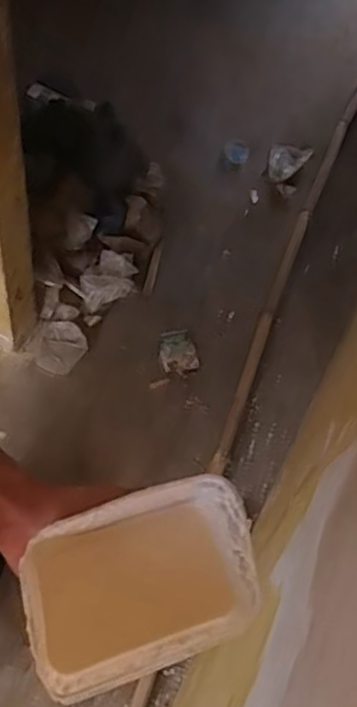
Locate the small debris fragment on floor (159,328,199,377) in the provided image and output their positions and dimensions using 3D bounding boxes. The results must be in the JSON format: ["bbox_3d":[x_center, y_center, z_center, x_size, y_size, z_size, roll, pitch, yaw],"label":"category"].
[{"bbox_3d":[-0.003,-0.005,1.697,0.094,0.022,0.130,-13,63,-11],"label":"small debris fragment on floor"}]

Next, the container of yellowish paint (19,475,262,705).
[{"bbox_3d":[-0.029,0.169,0.489,0.175,0.065,0.121,-17,80,-19],"label":"container of yellowish paint"}]

